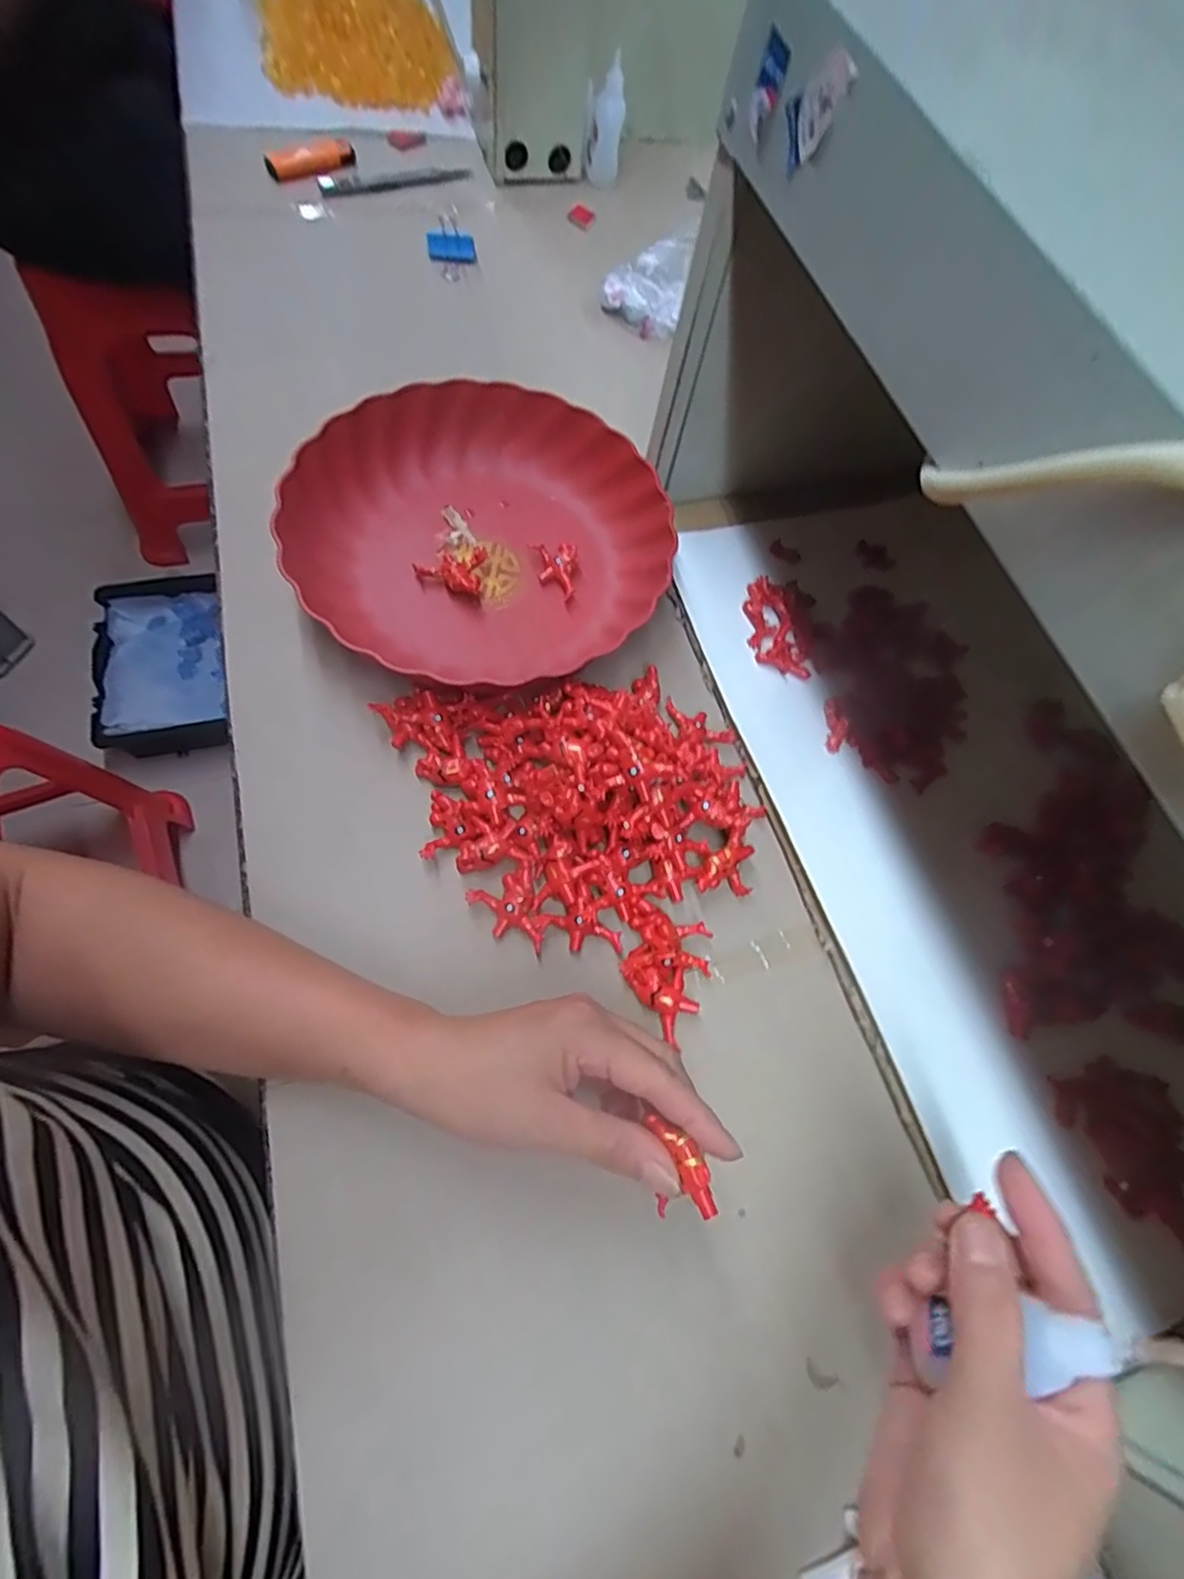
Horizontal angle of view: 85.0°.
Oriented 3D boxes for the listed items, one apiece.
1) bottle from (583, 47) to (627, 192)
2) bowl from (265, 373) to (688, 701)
[{"bbox_3d":[0.012,-0.628,0.613,0.036,0.095,0.028,3,69,-1],"label":"bottle"},{"bbox_3d":[-0.067,-0.170,0.440,0.232,0.066,0.220,3,66,-6],"label":"bowl"}]

